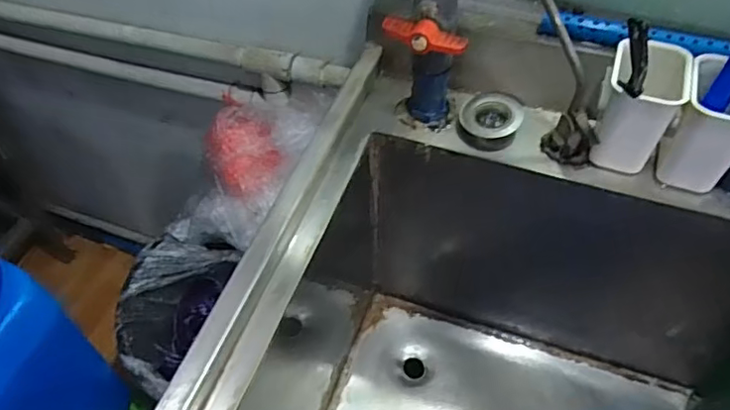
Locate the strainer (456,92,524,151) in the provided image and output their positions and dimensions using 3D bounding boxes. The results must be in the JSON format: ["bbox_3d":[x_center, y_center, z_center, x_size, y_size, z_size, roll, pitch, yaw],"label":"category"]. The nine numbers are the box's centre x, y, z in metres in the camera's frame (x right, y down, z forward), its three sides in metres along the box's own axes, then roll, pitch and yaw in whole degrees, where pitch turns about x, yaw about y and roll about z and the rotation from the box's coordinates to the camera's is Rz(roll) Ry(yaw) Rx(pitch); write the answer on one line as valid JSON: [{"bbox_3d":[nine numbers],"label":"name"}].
[{"bbox_3d":[0.145,-0.102,0.676,0.074,0.021,0.065,-6,53,-4],"label":"strainer"}]

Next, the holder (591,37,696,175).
[{"bbox_3d":[0.282,-0.099,0.612,0.072,0.116,0.082,18,55,14],"label":"holder"}]

